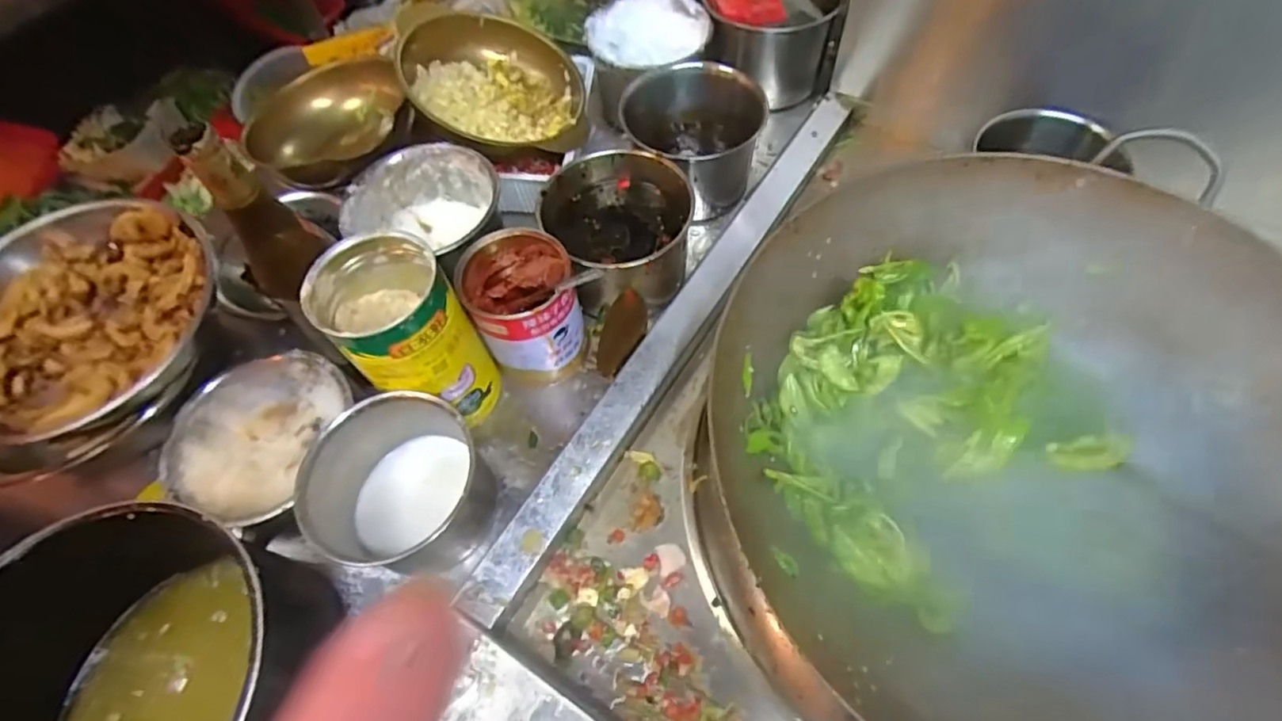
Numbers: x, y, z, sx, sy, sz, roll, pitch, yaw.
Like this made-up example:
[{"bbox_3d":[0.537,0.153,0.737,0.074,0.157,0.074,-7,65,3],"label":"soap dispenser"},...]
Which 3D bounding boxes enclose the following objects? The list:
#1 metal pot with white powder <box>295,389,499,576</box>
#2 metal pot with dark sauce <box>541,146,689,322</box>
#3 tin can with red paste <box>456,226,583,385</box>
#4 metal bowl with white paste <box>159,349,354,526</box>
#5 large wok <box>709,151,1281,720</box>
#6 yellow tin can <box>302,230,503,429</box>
[{"bbox_3d":[-0.207,0.105,0.518,0.132,0.105,0.136,-2,60,3],"label":"metal pot with white powder"},{"bbox_3d":[-0.023,-0.135,0.628,0.145,0.102,0.155,-2,60,3],"label":"metal pot with dark sauce"},{"bbox_3d":[-0.111,-0.049,0.580,0.095,0.129,0.105,-34,63,-15],"label":"tin can with red paste"},{"bbox_3d":[-0.367,0.070,0.570,0.149,0.052,0.161,-2,60,3],"label":"metal bowl with white paste"},{"bbox_3d":[0.292,0.049,0.466,0.465,0.135,0.450,-2,60,3],"label":"large wok"},{"bbox_3d":[-0.202,-0.015,0.526,0.099,0.181,0.101,-42,65,-18],"label":"yellow tin can"}]

